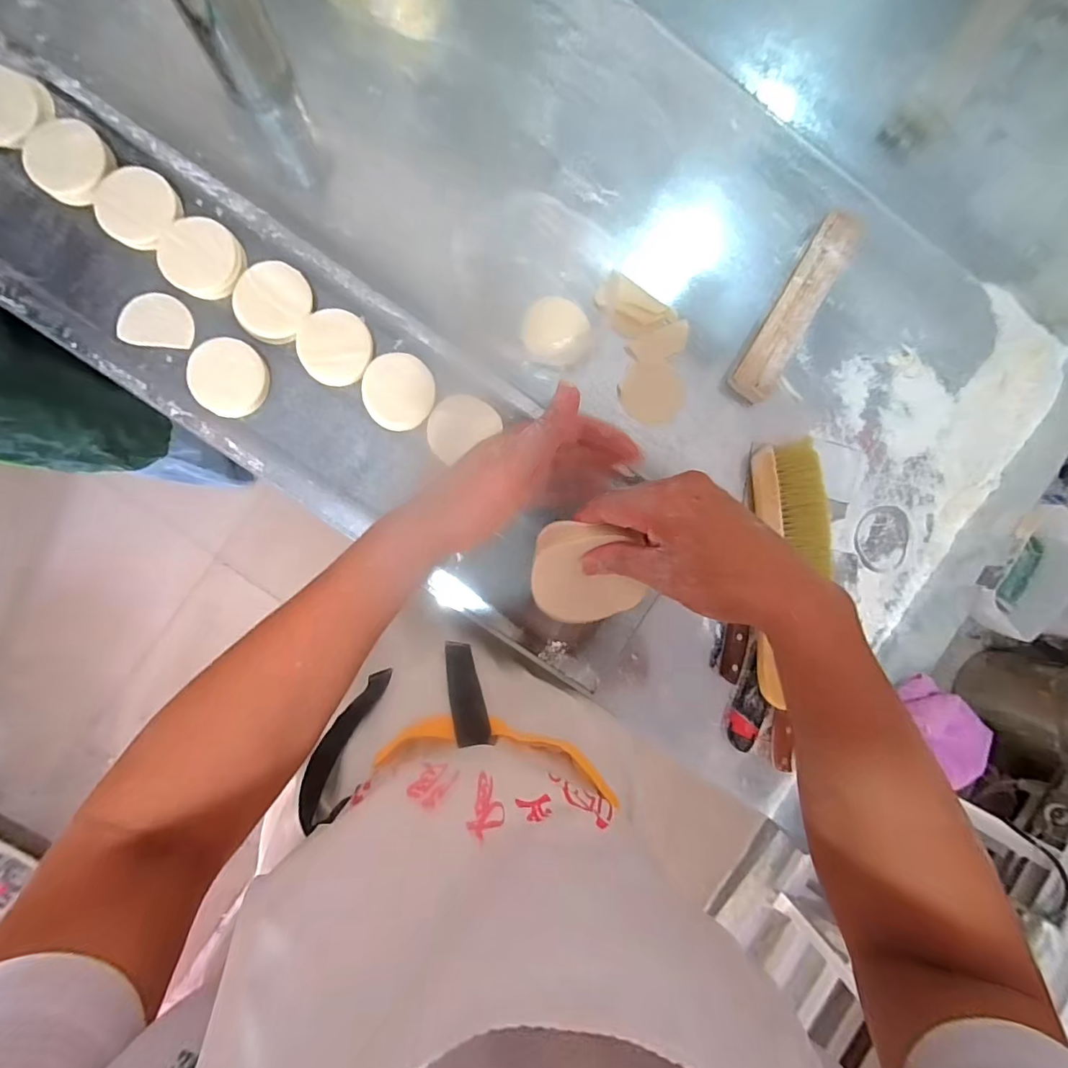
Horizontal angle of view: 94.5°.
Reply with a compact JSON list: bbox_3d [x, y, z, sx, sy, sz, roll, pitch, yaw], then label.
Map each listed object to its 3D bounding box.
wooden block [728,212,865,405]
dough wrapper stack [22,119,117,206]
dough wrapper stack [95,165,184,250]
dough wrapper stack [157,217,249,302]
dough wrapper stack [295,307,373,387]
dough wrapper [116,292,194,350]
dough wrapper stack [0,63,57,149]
[{"bbox_3d":[0.350,-0.305,0.664,0.064,0.042,0.272,31,88,-4],"label":"wooden block"},{"bbox_3d":[-0.532,-0.428,0.568,0.077,0.020,0.089,31,87,-4],"label":"dough wrapper stack"},{"bbox_3d":[-0.459,-0.379,0.574,0.094,0.023,0.086,31,87,-4],"label":"dough wrapper stack"},{"bbox_3d":[-0.387,-0.322,0.577,0.085,0.026,0.084,42,86,-4],"label":"dough wrapper stack"},{"bbox_3d":[-0.238,-0.223,0.597,0.083,0.018,0.088,-4,90,-5],"label":"dough wrapper stack"},{"bbox_3d":[-0.450,-0.254,0.588,0.085,0.005,0.063,2,90,-5],"label":"dough wrapper"},{"bbox_3d":[-0.606,-0.487,0.560,0.102,0.014,0.090,20,88,-5],"label":"dough wrapper stack"}]

